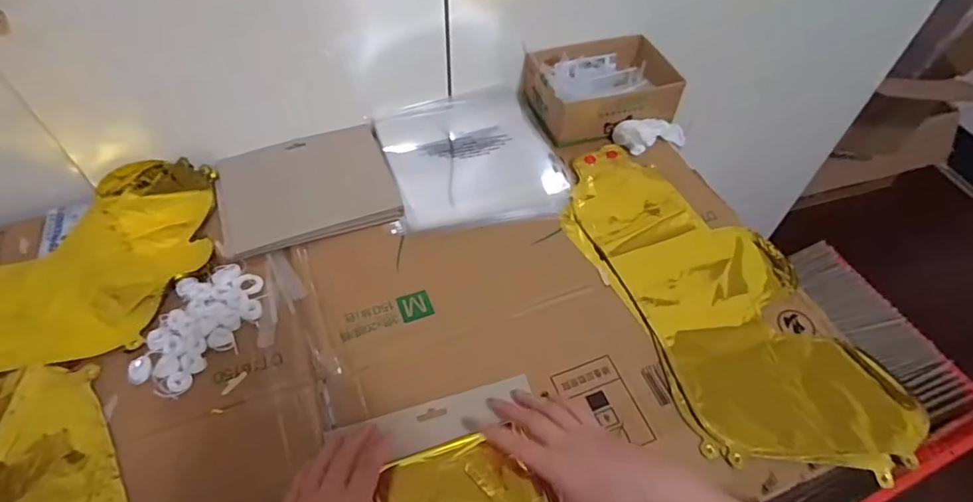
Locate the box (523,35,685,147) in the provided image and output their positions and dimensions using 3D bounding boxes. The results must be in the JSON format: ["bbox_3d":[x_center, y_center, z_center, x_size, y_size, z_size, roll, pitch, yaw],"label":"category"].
[{"bbox_3d":[0.158,-0.230,0.733,0.189,0.062,0.150,-8,53,-8],"label":"box"}]

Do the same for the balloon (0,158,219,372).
[{"bbox_3d":[-0.509,0.028,0.553,0.409,0.027,0.237,-11,53,-11],"label":"balloon"}]

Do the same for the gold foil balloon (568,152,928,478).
[{"bbox_3d":[0.238,0.036,0.572,0.210,0.014,0.429,-20,56,-17],"label":"gold foil balloon"}]

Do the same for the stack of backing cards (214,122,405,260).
[{"bbox_3d":[-0.218,-0.082,0.644,0.199,0.013,0.170,-17,55,-15],"label":"stack of backing cards"}]

